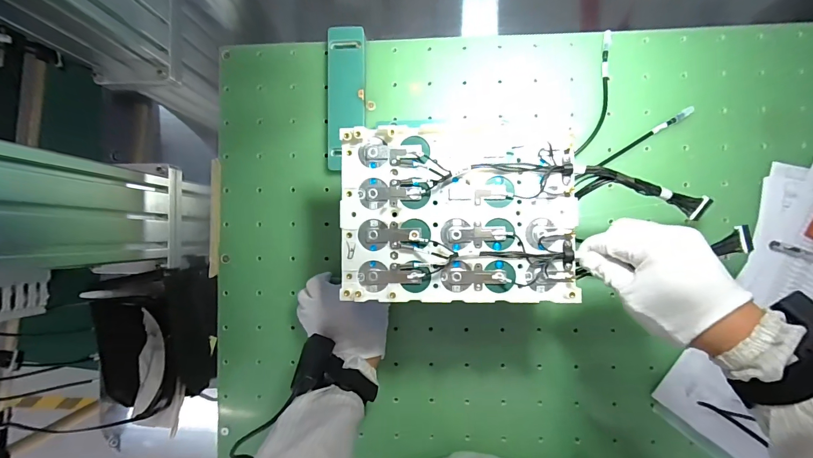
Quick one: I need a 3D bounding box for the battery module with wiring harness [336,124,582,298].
[{"bbox_3d":[0.050,-0.018,0.371,0.230,0.023,0.178,-1,88,7],"label":"battery module with wiring harness"}]

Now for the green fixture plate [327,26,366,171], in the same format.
[{"bbox_3d":[-0.086,-0.182,0.515,0.052,0.021,0.190,2,90,4],"label":"green fixture plate"}]

